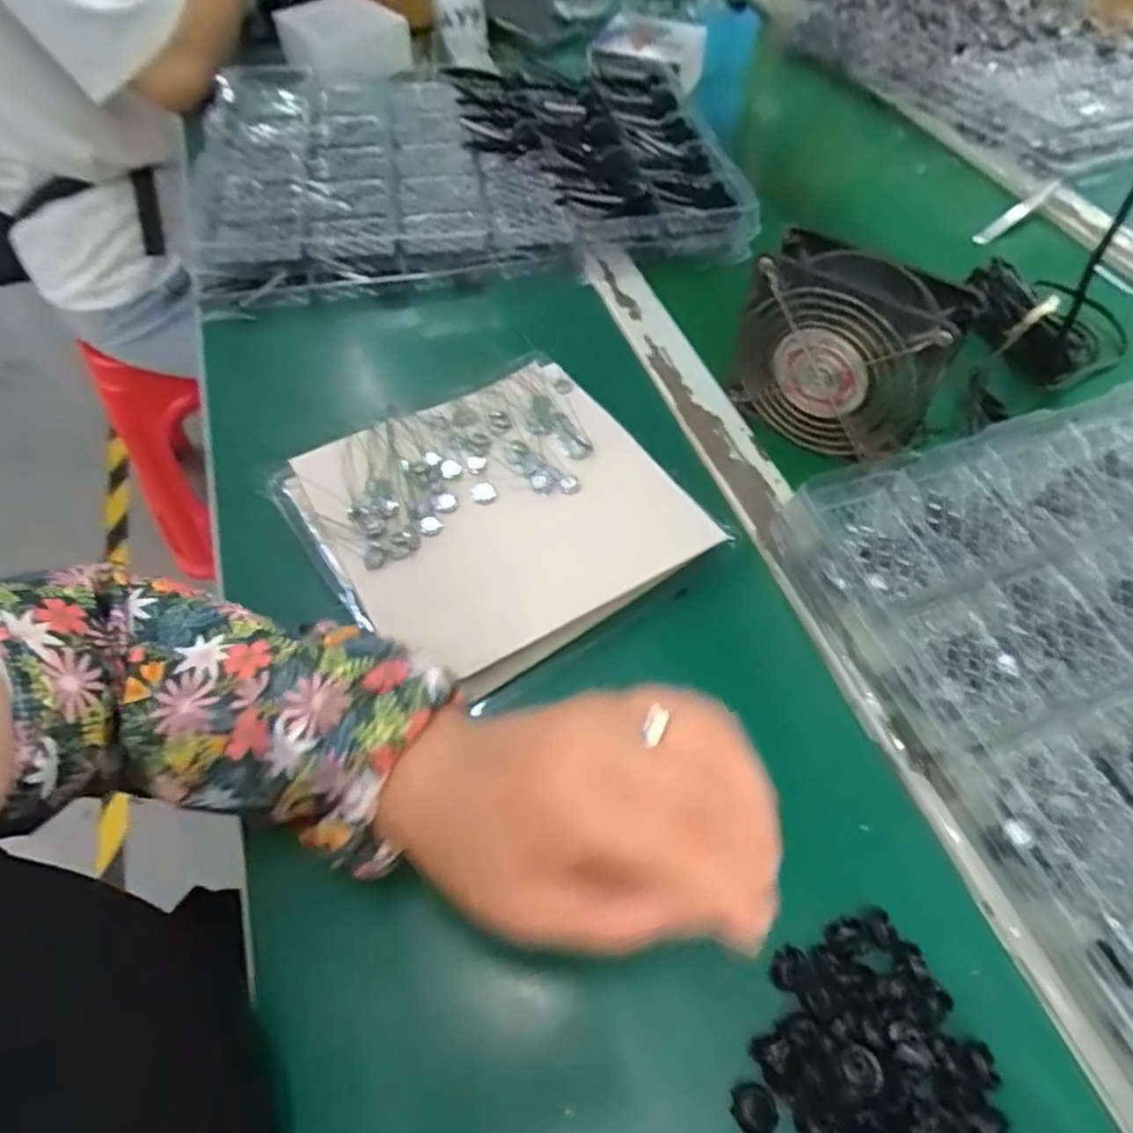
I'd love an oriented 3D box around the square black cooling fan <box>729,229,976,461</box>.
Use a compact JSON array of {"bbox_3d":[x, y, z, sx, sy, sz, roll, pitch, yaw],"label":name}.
[{"bbox_3d":[0.168,-0.129,0.429,0.113,0.110,0.048,35,62,22],"label":"square black cooling fan"}]

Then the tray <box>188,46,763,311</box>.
[{"bbox_3d":[-0.092,-0.369,0.614,0.450,0.030,0.353,-6,55,-5],"label":"tray"}]

